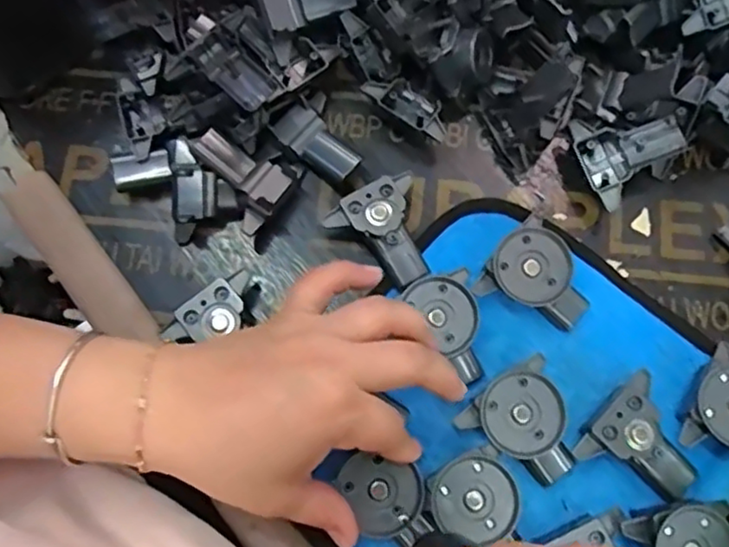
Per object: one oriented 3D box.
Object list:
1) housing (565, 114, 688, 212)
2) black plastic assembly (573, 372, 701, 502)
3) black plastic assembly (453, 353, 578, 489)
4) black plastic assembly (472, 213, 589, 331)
[{"bbox_3d":[0.156,-0.070,0.385,0.057,0.023,0.052,-21,75,-5],"label":"housing"},{"bbox_3d":[0.141,0.091,0.333,0.053,0.023,0.061,-34,76,-8],"label":"black plastic assembly"},{"bbox_3d":[0.086,0.078,0.337,0.054,0.024,0.057,-41,77,-10],"label":"black plastic assembly"},{"bbox_3d":[0.096,0.006,0.358,0.057,0.027,0.053,43,79,12],"label":"black plastic assembly"}]

